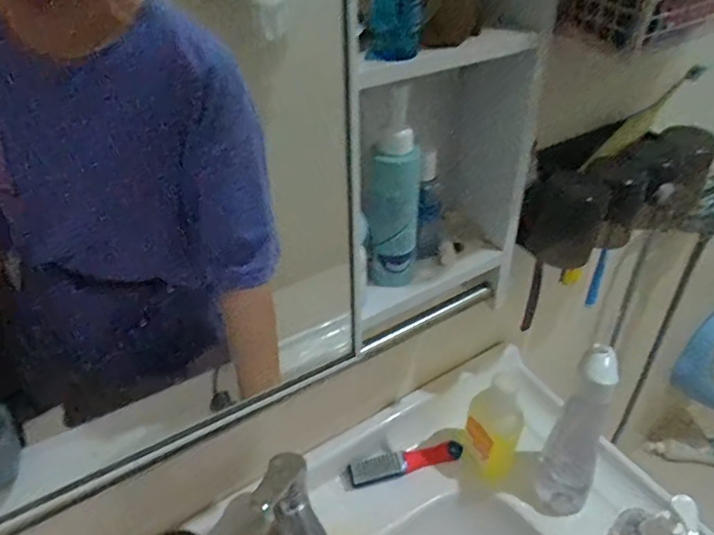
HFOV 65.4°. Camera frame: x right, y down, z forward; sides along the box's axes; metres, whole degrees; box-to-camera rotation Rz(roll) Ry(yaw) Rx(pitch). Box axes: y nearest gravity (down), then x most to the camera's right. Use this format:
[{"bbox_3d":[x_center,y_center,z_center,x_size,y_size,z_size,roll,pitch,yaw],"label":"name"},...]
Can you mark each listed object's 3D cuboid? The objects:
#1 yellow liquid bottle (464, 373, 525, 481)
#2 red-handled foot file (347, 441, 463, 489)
[{"bbox_3d":[0.167,0.195,0.686,0.038,0.153,0.064,-28,45,-30],"label":"yellow liquid bottle"},{"bbox_3d":[0.065,0.258,0.739,0.153,0.019,0.033,-12,63,-16],"label":"red-handled foot file"}]

